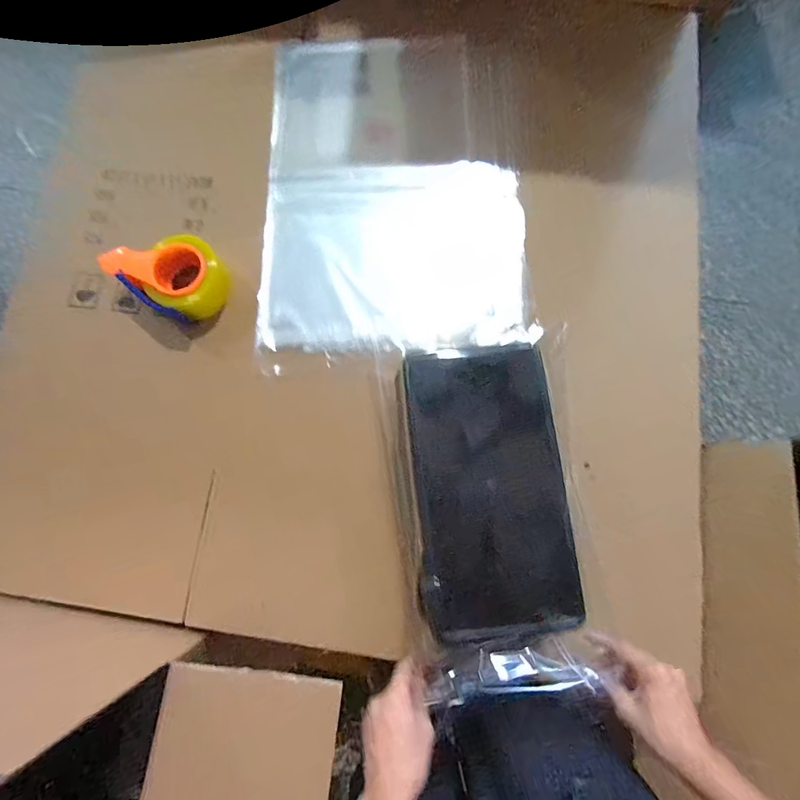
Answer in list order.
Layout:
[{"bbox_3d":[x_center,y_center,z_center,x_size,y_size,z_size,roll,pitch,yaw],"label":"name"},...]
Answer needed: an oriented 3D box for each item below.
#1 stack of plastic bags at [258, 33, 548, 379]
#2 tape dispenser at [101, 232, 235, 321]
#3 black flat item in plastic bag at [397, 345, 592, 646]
[{"bbox_3d":[-0.018,-0.334,0.657,0.392,0.034,0.555,-4,78,-1],"label":"stack of plastic bags"},{"bbox_3d":[-0.337,-0.189,0.620,0.167,0.062,0.118,32,80,6],"label":"tape dispenser"},{"bbox_3d":[0.094,0.091,0.446,0.160,0.023,0.295,-6,78,-1],"label":"black flat item in plastic bag"}]

